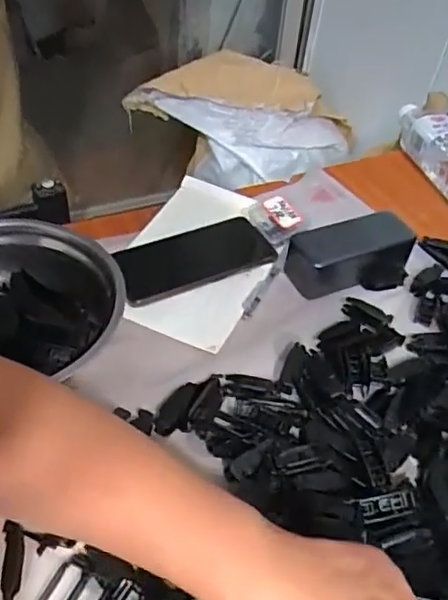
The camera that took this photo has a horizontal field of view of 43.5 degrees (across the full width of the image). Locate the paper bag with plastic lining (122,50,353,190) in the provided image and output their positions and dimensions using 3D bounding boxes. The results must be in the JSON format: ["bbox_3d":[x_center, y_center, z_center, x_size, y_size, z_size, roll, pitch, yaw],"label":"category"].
[{"bbox_3d":[0.037,-0.384,1.273,0.468,0.265,0.195,18,47,12],"label":"paper bag with plastic lining"}]

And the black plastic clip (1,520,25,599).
[{"bbox_3d":[-0.140,0.177,0.370,0.014,0.014,0.050,-3,46,-8],"label":"black plastic clip"}]

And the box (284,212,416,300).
[{"bbox_3d":[0.130,-0.049,0.591,0.133,0.042,0.057,-13,48,-18],"label":"box"}]

